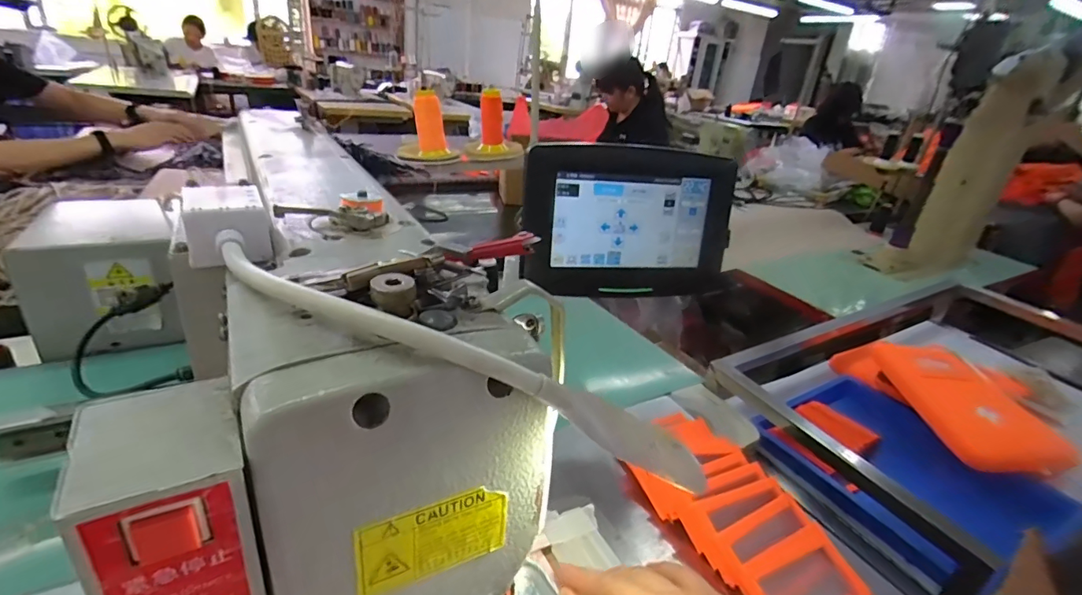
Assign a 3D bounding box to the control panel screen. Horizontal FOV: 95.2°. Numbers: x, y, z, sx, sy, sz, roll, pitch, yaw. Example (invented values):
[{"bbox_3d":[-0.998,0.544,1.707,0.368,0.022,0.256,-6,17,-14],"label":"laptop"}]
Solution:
[{"bbox_3d":[0.087,-0.070,0.464,0.204,0.135,0.030,0,27,-14],"label":"control panel screen"}]

